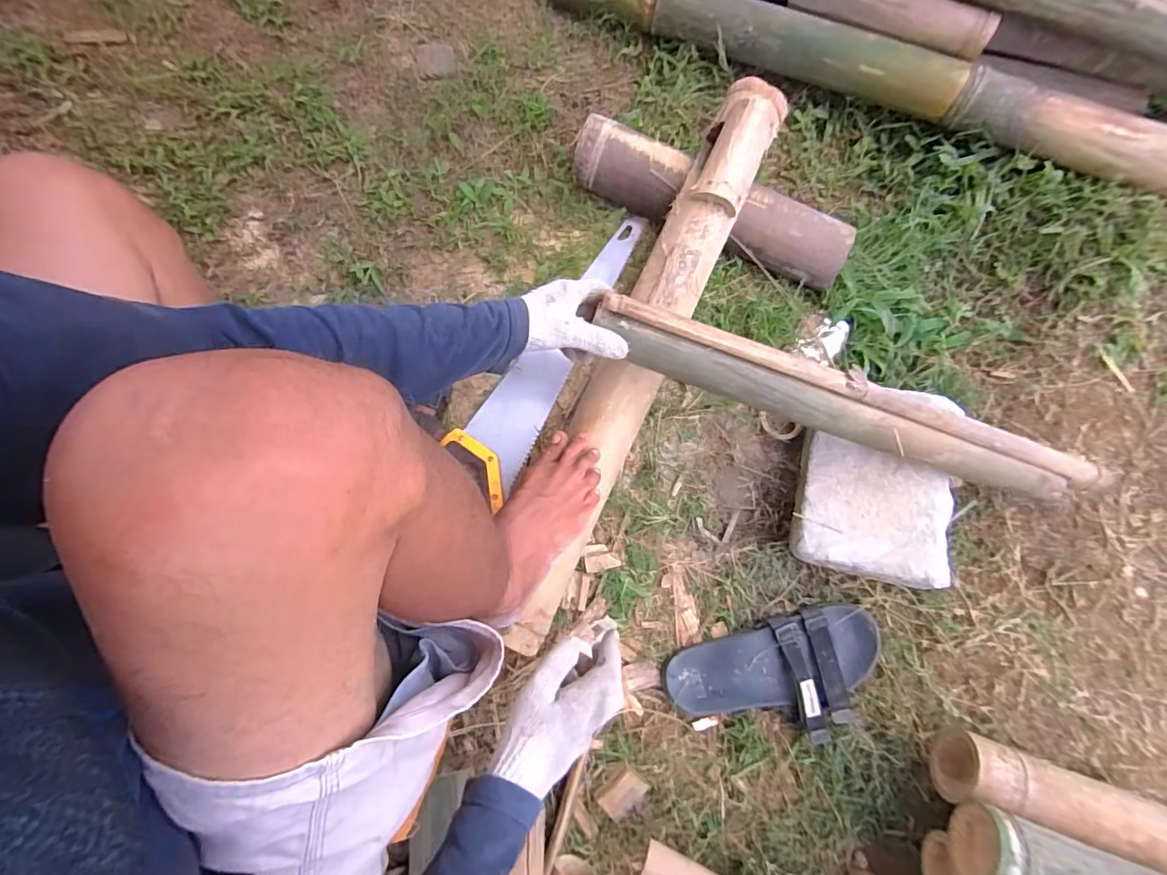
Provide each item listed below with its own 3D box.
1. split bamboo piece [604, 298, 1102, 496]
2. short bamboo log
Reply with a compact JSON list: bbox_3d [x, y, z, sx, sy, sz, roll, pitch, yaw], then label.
[{"bbox_3d":[0.310,-0.036,0.612,0.603,0.051,0.066,18,77,-5],"label":"split bamboo piece"},{"bbox_3d":[0.196,-0.363,0.799,0.440,0.082,0.091,23,74,2],"label":"short bamboo log"}]

